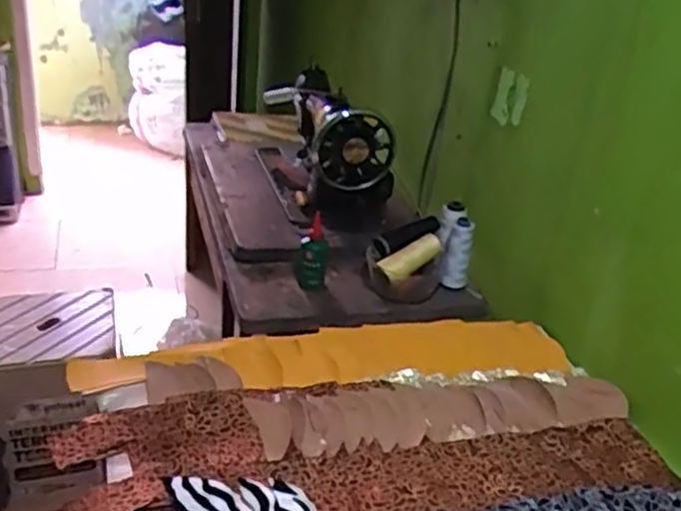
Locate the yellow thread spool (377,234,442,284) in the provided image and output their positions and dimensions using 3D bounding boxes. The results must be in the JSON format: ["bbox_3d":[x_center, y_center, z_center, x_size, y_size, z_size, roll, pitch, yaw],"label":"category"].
[{"bbox_3d":[0.109,0.003,1.104,0.108,0.030,0.034,-31,42,-20],"label":"yellow thread spool"}]

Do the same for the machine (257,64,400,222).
[{"bbox_3d":[-0.038,-0.211,1.358,0.164,0.223,0.388,-3,29,-17],"label":"machine"}]

